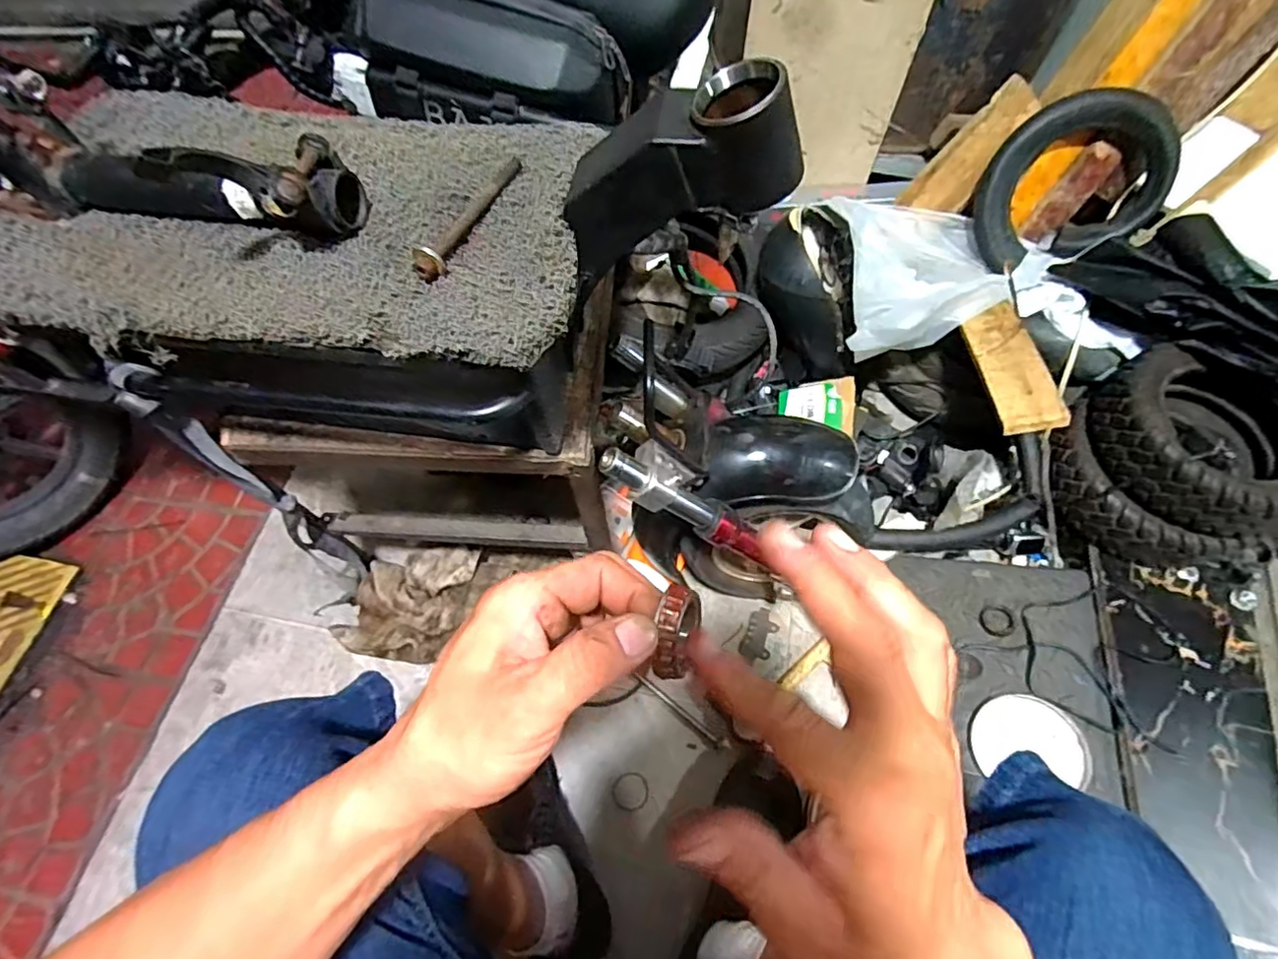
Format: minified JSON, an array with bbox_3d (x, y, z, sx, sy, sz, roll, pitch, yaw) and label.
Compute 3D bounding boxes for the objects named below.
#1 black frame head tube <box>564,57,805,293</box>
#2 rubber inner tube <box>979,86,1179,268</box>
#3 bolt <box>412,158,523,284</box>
[{"bbox_3d":[0.019,-0.178,0.343,0.150,0.071,0.057,-15,59,30],"label":"black frame head tube"},{"bbox_3d":[0.599,-0.418,0.820,0.230,0.201,0.051,-6,20,19],"label":"rubber inner tube"},{"bbox_3d":[-0.111,-0.178,0.390,0.015,0.015,0.120,22,65,9],"label":"bolt"}]

